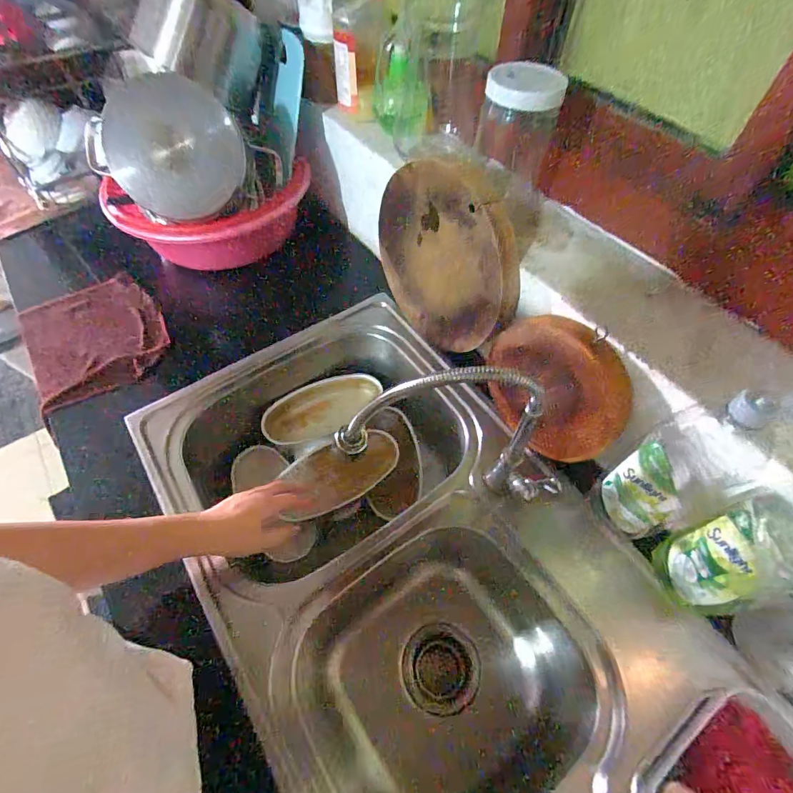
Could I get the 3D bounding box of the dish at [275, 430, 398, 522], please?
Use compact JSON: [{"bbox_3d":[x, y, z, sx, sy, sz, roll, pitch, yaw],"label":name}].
[{"bbox_3d":[-0.088,0.121,0.680,0.190,0.012,0.103,-22,60,-14],"label":"dish"}]

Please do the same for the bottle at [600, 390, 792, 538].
[{"bbox_3d":[0.300,0.079,0.439,0.066,0.228,0.085,-27,61,-17],"label":"bottle"}]

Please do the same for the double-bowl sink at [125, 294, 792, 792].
[{"bbox_3d":[0.018,0.255,0.609,0.475,0.218,0.832,-30,62,-19],"label":"double-bowl sink"}]

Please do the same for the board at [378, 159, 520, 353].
[{"bbox_3d":[0.063,-0.194,0.617,0.229,0.262,0.035,8,39,47],"label":"board"}]

